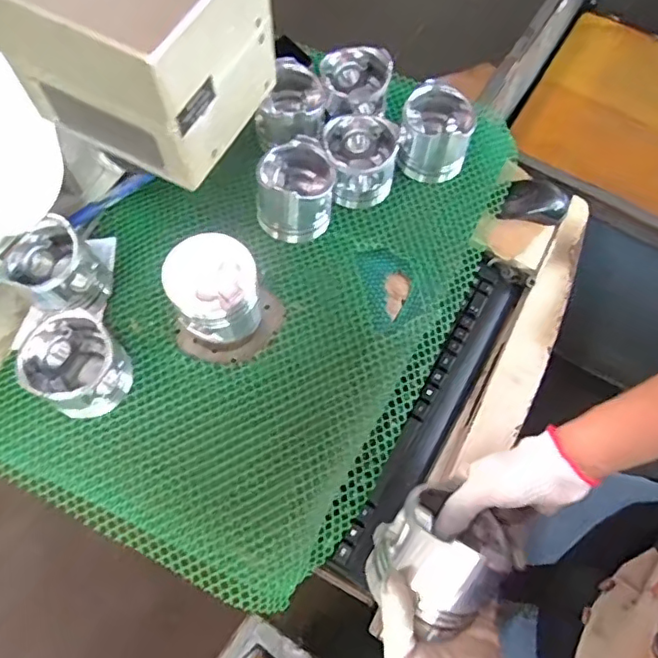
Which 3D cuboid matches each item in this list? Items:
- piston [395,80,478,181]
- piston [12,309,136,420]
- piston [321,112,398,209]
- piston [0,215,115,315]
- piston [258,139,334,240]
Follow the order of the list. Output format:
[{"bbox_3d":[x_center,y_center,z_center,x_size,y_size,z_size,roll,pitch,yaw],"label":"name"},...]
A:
[{"bbox_3d":[0.136,-0.249,0.742,0.088,0.086,0.086,11,66,3],"label":"piston"},{"bbox_3d":[-0.258,0.040,0.598,0.090,0.077,0.090,1,66,-2],"label":"piston"},{"bbox_3d":[0.038,-0.214,0.723,0.093,0.069,0.086,6,66,0],"label":"piston"},{"bbox_3d":[-0.307,-0.065,0.654,0.097,0.078,0.092,34,69,13],"label":"piston"},{"bbox_3d":[-0.041,-0.165,0.694,0.086,0.073,0.089,1,66,-2],"label":"piston"}]

